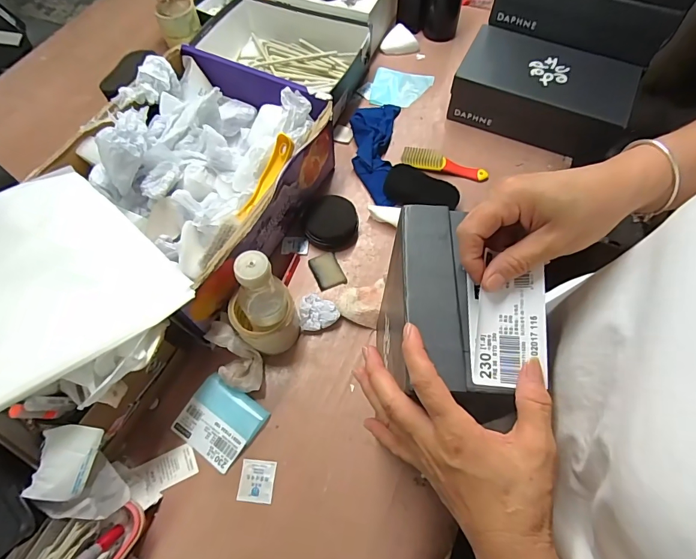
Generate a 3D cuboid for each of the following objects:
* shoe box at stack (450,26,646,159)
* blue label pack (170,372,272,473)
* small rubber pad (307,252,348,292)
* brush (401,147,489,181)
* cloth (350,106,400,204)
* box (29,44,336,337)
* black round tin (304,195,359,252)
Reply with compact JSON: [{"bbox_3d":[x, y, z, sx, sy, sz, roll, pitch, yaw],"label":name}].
[{"bbox_3d":[0.364,-0.354,0.760,0.297,0.108,0.168,23,66,12],"label":"shoe box at stack"},{"bbox_3d":[-0.177,0.194,0.553,0.102,0.013,0.092,33,68,16],"label":"blue label pack"},{"bbox_3d":[-0.034,-0.016,0.656,0.046,0.008,0.060,-23,65,-10],"label":"small rubber pad"},{"bbox_3d":[0.178,-0.215,0.741,0.156,0.030,0.038,8,64,5],"label":"brush"},{"bbox_3d":[0.047,-0.248,0.758,0.085,0.033,0.242,4,64,3],"label":"cloth"},{"bbox_3d":[-0.234,-0.166,0.642,0.326,0.169,0.372,28,67,14],"label":"box"},{"bbox_3d":[-0.028,-0.099,0.677,0.086,0.043,0.093,0,64,1],"label":"black round tin"}]

